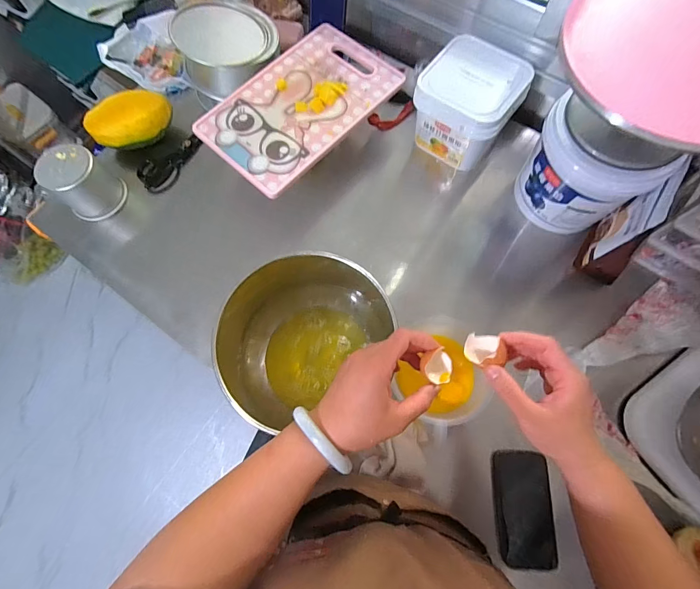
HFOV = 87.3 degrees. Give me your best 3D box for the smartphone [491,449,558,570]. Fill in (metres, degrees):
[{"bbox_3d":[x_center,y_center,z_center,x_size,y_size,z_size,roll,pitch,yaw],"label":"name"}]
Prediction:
[{"bbox_3d":[0.260,0.320,0.552,0.078,0.005,0.156,-6,73,23],"label":"smartphone"}]

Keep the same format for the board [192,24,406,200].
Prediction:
[{"bbox_3d":[-0.094,-0.362,0.696,0.229,0.013,0.360,40,77,13],"label":"board"}]

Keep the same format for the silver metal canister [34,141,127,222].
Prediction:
[{"bbox_3d":[-0.514,-0.211,0.709,0.099,0.113,0.107,29,75,10],"label":"silver metal canister"}]

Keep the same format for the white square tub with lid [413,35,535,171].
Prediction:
[{"bbox_3d":[0.226,-0.365,0.718,0.169,0.133,0.161,36,76,12],"label":"white square tub with lid"}]

